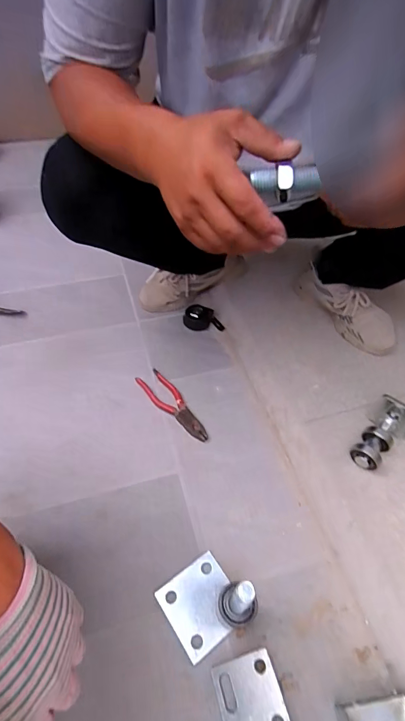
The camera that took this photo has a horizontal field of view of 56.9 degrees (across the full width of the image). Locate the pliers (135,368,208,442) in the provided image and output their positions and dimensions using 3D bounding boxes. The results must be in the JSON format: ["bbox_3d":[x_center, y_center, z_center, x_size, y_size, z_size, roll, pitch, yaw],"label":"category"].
[{"bbox_3d":[-0.057,0.092,0.757,0.055,0.021,0.191,-32,58,-25],"label":"pliers"}]

